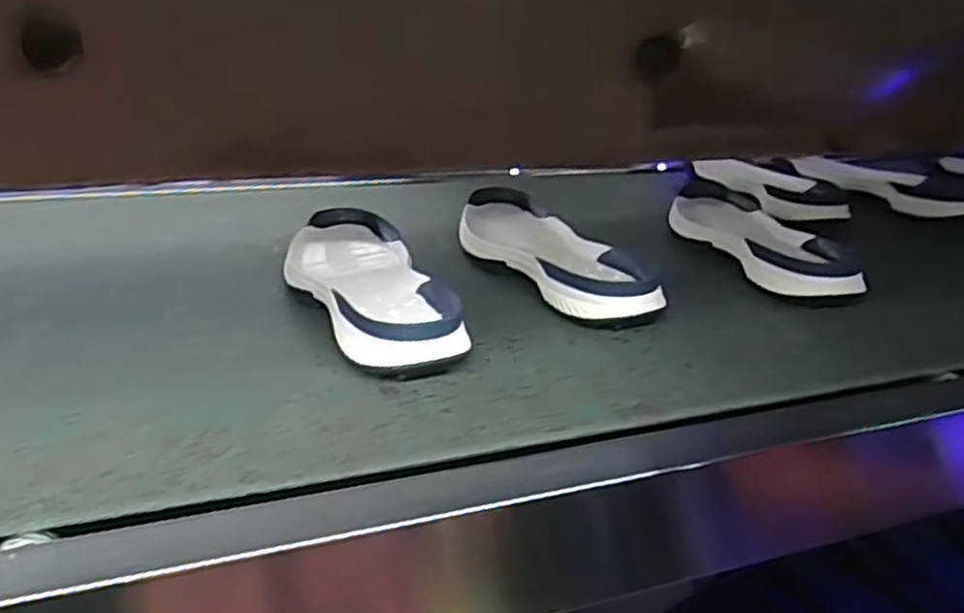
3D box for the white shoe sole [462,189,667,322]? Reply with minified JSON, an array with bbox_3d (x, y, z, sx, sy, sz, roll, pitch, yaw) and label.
[{"bbox_3d":[0.062,-0.058,0.804,0.130,0.048,0.333,-7,23,-19],"label":"white shoe sole"}]

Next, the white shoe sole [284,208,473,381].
[{"bbox_3d":[-0.112,-0.026,0.708,0.121,0.043,0.310,-5,23,-18],"label":"white shoe sole"}]

